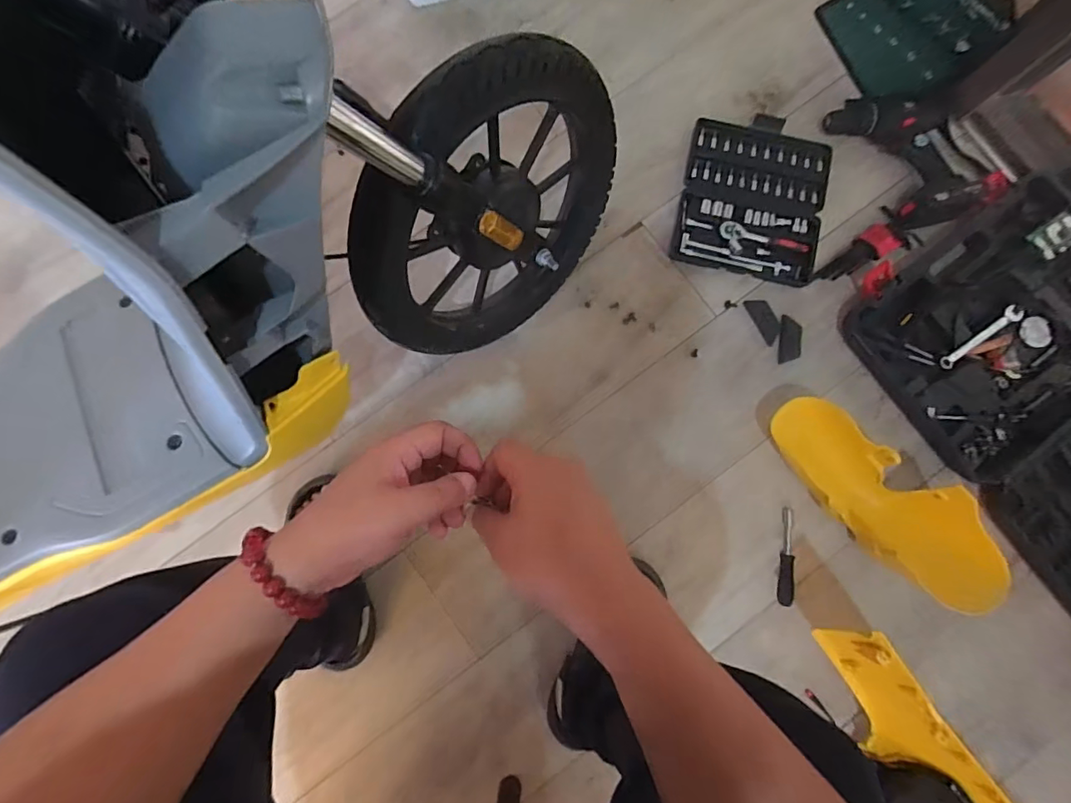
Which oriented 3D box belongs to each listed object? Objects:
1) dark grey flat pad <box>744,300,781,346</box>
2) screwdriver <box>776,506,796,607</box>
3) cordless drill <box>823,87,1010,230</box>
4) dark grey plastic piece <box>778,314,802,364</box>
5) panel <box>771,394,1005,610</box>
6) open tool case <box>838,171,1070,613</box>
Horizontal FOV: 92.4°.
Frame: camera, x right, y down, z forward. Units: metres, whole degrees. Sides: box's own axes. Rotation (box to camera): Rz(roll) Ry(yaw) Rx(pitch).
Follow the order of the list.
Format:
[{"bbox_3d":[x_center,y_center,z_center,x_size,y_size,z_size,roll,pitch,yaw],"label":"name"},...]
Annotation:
[{"bbox_3d":[0.373,-0.132,0.835,0.036,0.004,0.078,-28,84,0],"label":"dark grey flat pad"},{"bbox_3d":[0.389,0.239,0.796,0.021,0.019,0.147,6,86,-2],"label":"screwdriver"},{"bbox_3d":[0.604,-0.399,0.829,0.168,0.068,0.260,-26,75,-4],"label":"cordless drill"},{"bbox_3d":[0.407,-0.098,0.819,0.034,0.004,0.074,5,84,8],"label":"dark grey plastic piece"},{"bbox_3d":[0.507,0.146,0.759,0.375,0.164,0.109,41,86,1],"label":"panel"},{"bbox_3d":[0.848,-0.002,0.777,0.433,0.120,0.650,-35,88,-4],"label":"open tool case"}]

